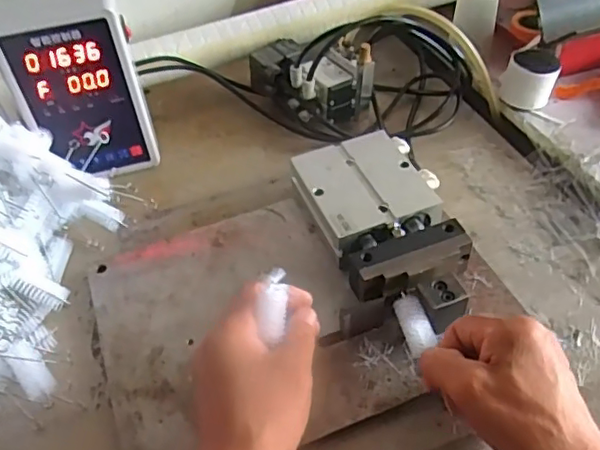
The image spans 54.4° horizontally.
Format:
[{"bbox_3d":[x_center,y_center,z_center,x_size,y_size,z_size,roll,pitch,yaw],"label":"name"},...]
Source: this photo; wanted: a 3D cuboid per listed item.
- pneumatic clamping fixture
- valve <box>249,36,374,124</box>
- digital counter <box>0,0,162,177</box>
[{"bbox_3d":[0.071,0.008,0.498,0.115,0.054,0.208,-13,47,-7],"label":"pneumatic clamping fixture"},{"bbox_3d":[0.008,-0.158,0.634,0.127,0.084,0.071,30,56,31],"label":"valve"},{"bbox_3d":[-0.202,-0.119,0.550,0.107,0.184,0.060,-25,48,-18],"label":"digital counter"}]

